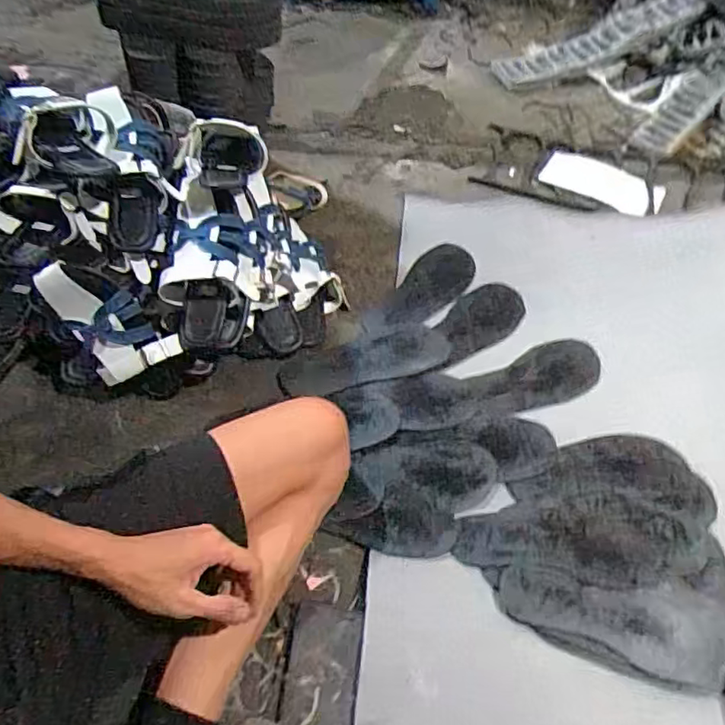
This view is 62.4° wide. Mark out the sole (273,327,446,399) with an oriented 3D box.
[{"bbox_3d":[0.008,0.000,0.907,0.265,0.020,0.090,-17,56,-16],"label":"sole"}]

